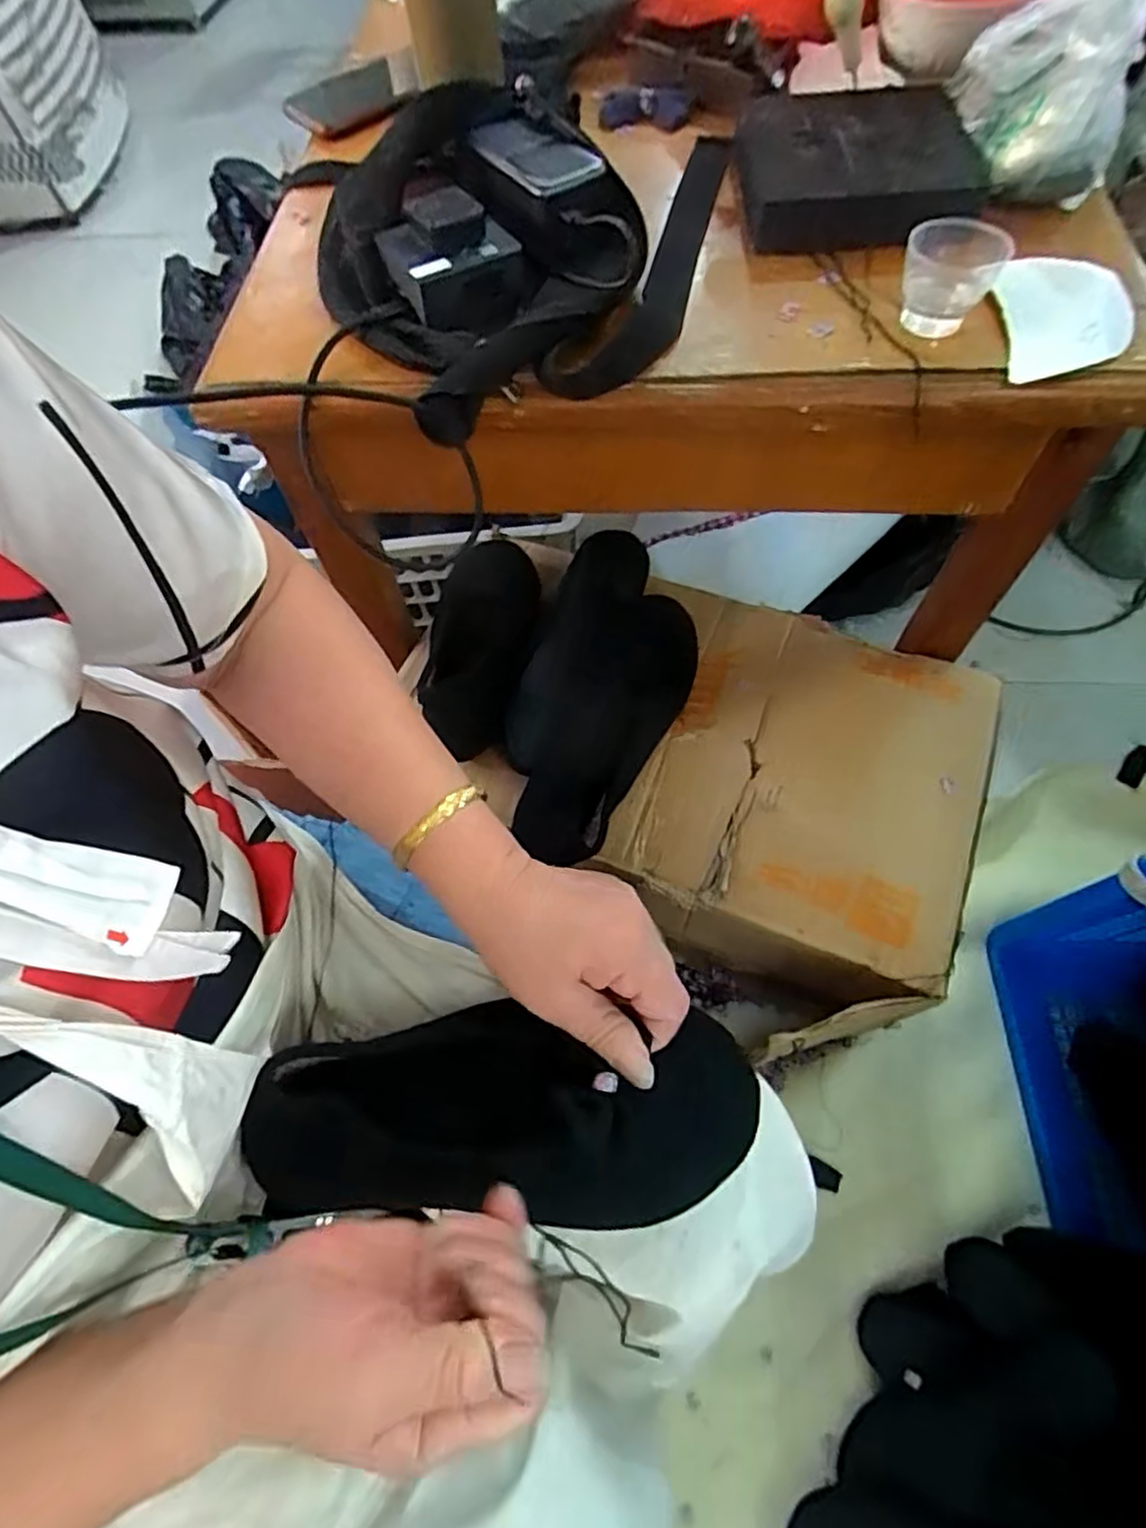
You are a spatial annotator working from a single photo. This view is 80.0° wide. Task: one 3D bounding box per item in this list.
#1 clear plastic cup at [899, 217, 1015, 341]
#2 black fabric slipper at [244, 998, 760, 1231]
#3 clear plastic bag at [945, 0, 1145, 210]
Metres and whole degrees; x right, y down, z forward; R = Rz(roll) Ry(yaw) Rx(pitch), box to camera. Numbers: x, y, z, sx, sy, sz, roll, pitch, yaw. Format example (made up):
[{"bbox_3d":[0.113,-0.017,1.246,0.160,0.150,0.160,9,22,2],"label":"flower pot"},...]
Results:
[{"bbox_3d":[0.228,-0.297,0.416,0.053,0.040,0.054,-1,65,3],"label":"clear plastic cup"},{"bbox_3d":[-0.036,0.169,0.329,0.238,0.046,0.091,-3,64,4],"label":"black fabric slipper"},{"bbox_3d":[0.302,-0.433,0.434,0.109,0.101,0.060,27,69,15],"label":"clear plastic bag"}]

